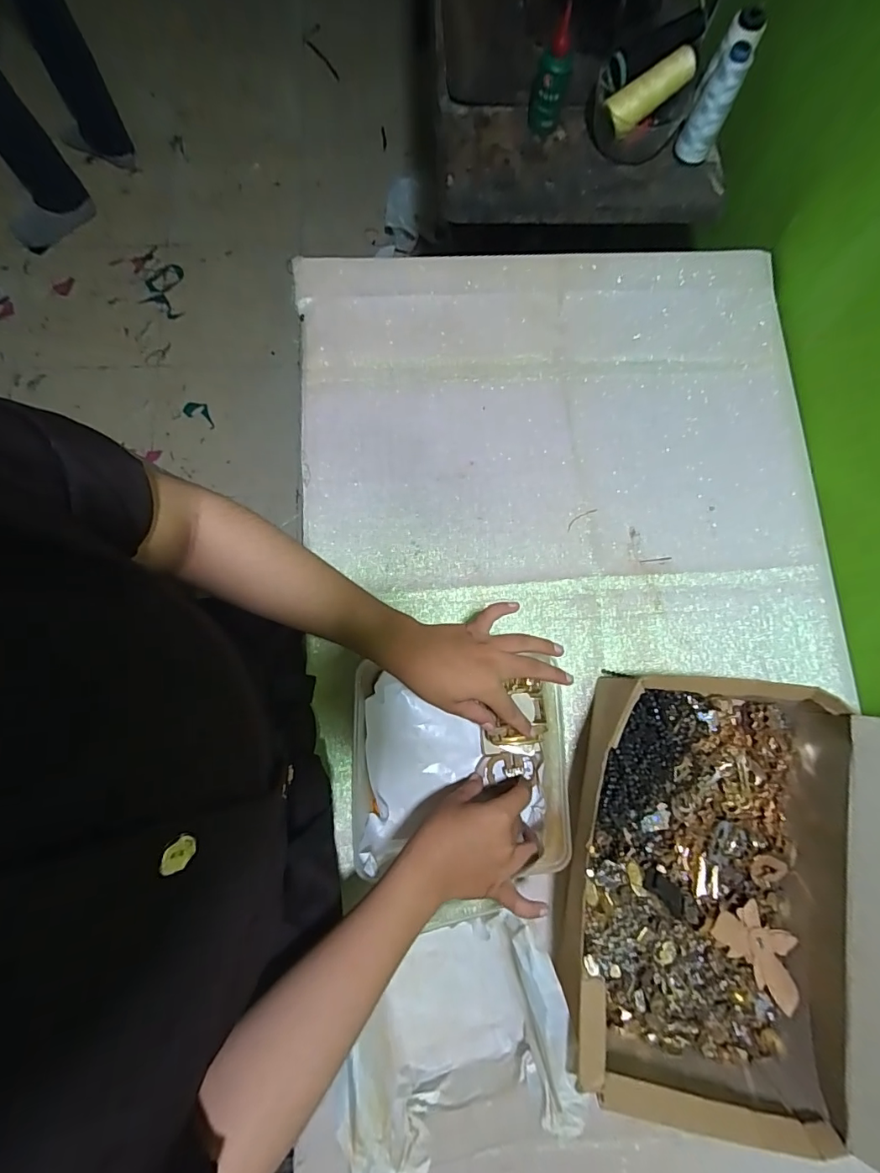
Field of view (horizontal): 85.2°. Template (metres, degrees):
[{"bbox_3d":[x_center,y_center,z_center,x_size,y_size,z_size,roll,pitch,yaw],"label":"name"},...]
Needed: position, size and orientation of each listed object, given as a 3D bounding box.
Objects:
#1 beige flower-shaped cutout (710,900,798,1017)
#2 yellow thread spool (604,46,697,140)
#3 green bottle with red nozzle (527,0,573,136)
[{"bbox_3d":[0.290,0.326,0.434,0.053,0.011,0.079,-36,70,-25],"label":"beige flower-shaped cutout"},{"bbox_3d":[0.263,-0.613,0.593,0.109,0.036,0.032,-27,80,17],"label":"yellow thread spool"},{"bbox_3d":[0.141,-0.643,0.595,0.044,0.126,0.043,13,79,2],"label":"green bottle with red nozzle"}]

